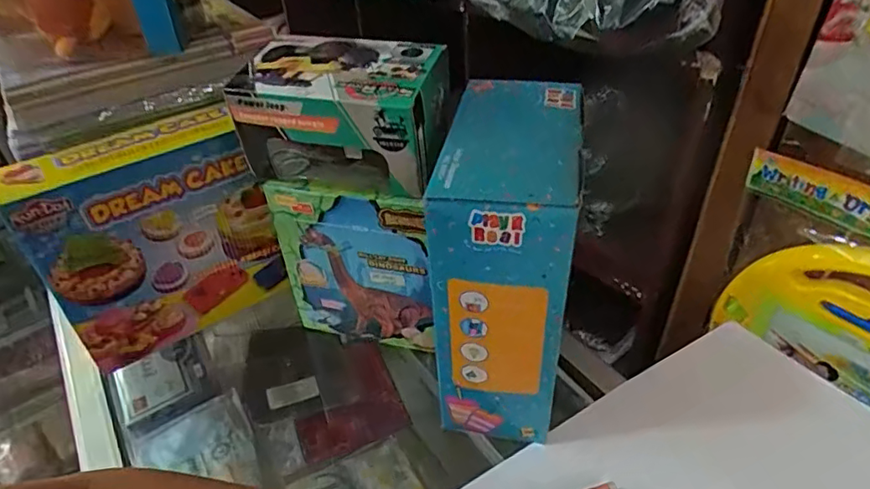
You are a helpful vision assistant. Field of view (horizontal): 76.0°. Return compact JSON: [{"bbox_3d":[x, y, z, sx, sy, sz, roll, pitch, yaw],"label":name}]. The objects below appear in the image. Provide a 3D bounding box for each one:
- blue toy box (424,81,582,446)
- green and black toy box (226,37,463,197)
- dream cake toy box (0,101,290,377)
[{"bbox_3d":[0.052,0.015,0.403,0.080,0.213,0.145,6,40,11],"label":"blue toy box"},{"bbox_3d":[-0.066,-0.091,0.403,0.148,0.085,0.084,7,40,13],"label":"green and black toy box"},{"bbox_3d":[-0.233,-0.005,0.478,0.176,0.175,0.065,-30,46,-28],"label":"dream cake toy box"}]

